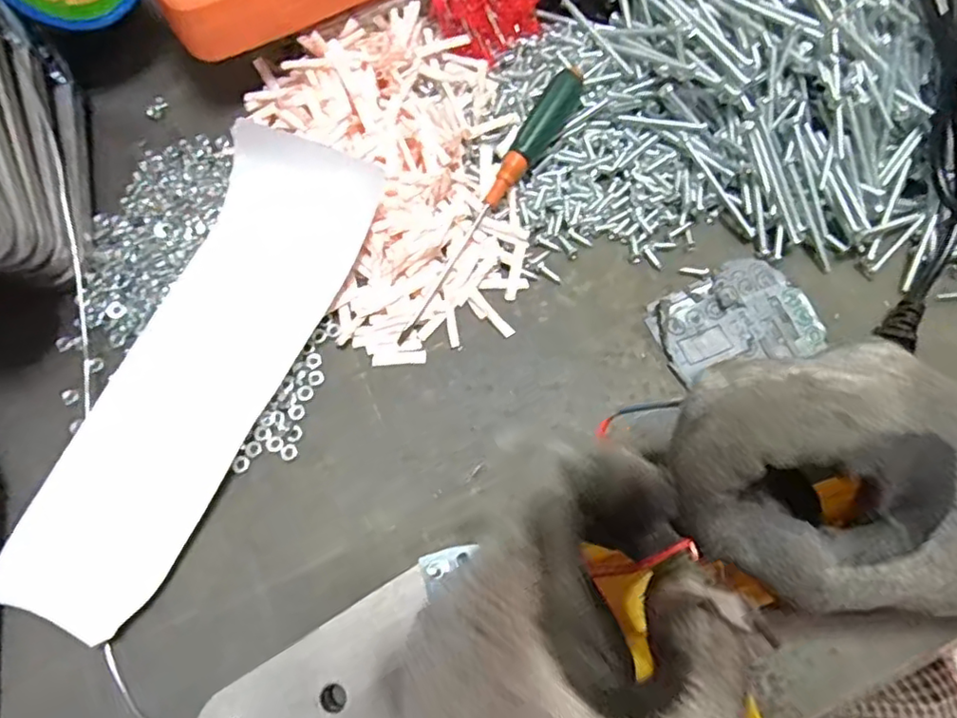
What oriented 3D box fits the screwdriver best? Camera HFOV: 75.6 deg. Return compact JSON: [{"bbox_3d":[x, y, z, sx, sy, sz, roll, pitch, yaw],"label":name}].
[{"bbox_3d":[0.008,-0.075,0.287,0.014,0.017,0.154,33,86,9],"label":"screwdriver"}]

